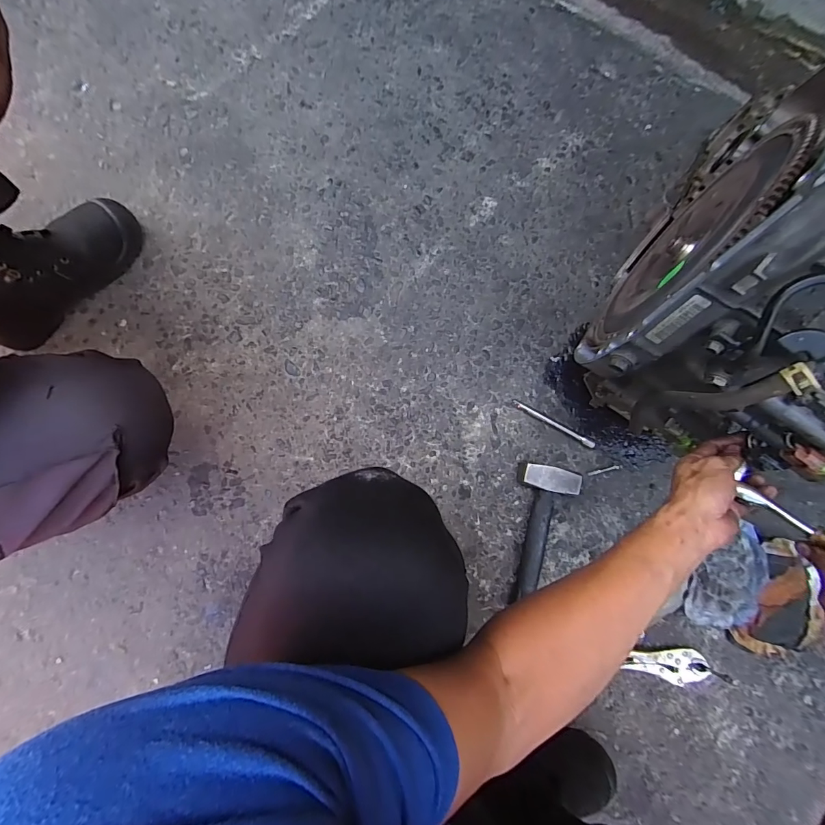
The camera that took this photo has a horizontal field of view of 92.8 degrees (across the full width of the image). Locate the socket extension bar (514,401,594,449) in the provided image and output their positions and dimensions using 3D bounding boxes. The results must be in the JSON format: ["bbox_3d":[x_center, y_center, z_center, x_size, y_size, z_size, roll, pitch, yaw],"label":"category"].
[{"bbox_3d":[0.241,0.019,0.666,0.152,0.014,0.011,30,84,2],"label":"socket extension bar"}]

